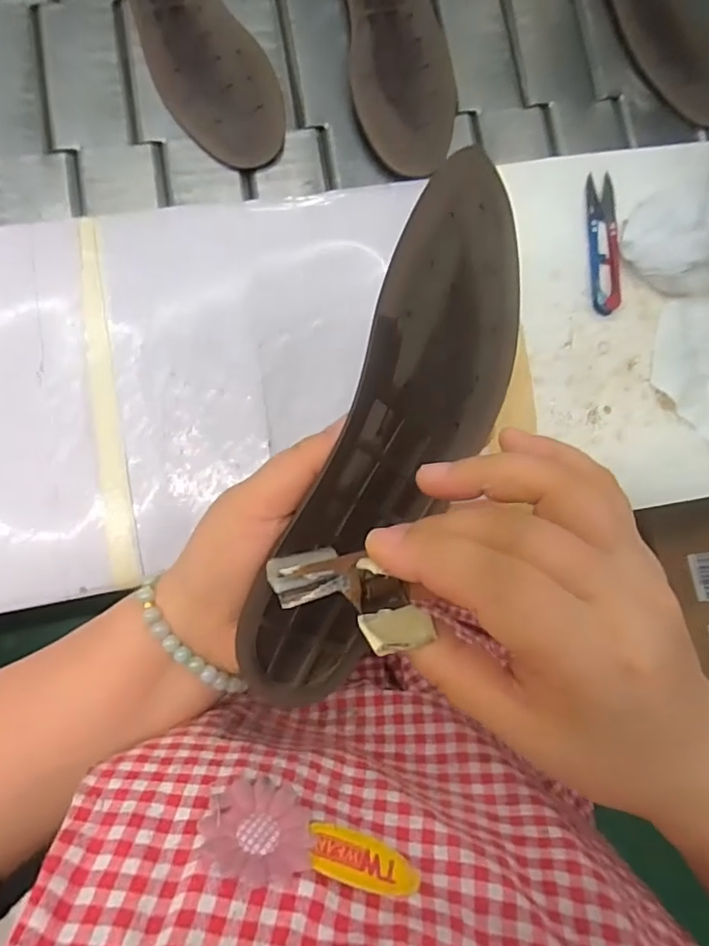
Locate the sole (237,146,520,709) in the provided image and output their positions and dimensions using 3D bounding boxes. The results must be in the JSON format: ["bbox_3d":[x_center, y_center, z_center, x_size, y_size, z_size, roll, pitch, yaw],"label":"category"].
[{"bbox_3d":[0.017,-0.016,0.260,0.080,0.028,0.250,26,87,-34],"label":"sole"}]

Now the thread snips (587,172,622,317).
[{"bbox_3d":[0.174,-0.161,0.397,0.019,0.007,0.102,2,81,-7],"label":"thread snips"}]

